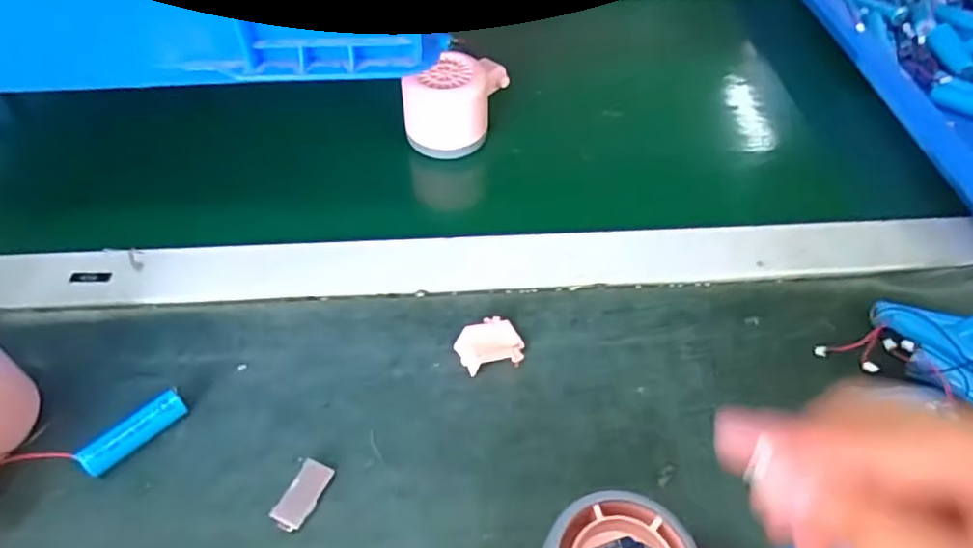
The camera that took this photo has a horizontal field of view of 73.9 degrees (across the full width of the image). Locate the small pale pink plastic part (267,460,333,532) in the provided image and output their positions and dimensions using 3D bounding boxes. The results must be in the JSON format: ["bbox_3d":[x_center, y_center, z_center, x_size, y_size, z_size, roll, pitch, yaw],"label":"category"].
[{"bbox_3d":[-0.085,0.102,0.297,0.016,0.004,0.032,18,53,14],"label":"small pale pink plastic part"}]

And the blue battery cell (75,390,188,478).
[{"bbox_3d":[-0.168,0.077,0.310,0.048,0.014,0.012,-37,59,-26],"label":"blue battery cell"}]

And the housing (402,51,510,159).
[{"bbox_3d":[-0.022,-0.126,0.461,0.057,0.054,0.067,13,52,11],"label":"housing"}]

